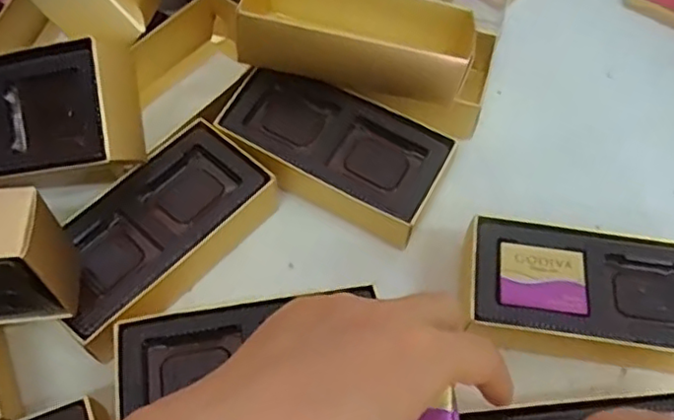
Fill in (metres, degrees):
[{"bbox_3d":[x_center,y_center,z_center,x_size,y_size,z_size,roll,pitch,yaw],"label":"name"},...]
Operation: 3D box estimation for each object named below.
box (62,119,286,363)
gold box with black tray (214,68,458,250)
[{"bbox_3d":[-0.086,0.012,0.310,0.059,0.029,0.113,37,66,17],"label":"box"},{"bbox_3d":[-0.002,-0.030,0.338,0.113,0.033,0.059,26,63,11],"label":"gold box with black tray"}]

